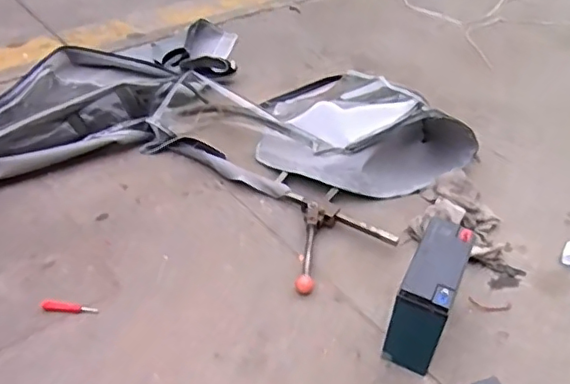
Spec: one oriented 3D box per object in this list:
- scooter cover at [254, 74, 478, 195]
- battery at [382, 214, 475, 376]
[{"bbox_3d":[0.146,-0.149,1.301,0.496,0.132,0.355,30,46,27],"label":"scooter cover"},{"bbox_3d":[0.226,0.166,0.907,0.074,0.173,0.183,20,43,18],"label":"battery"}]

